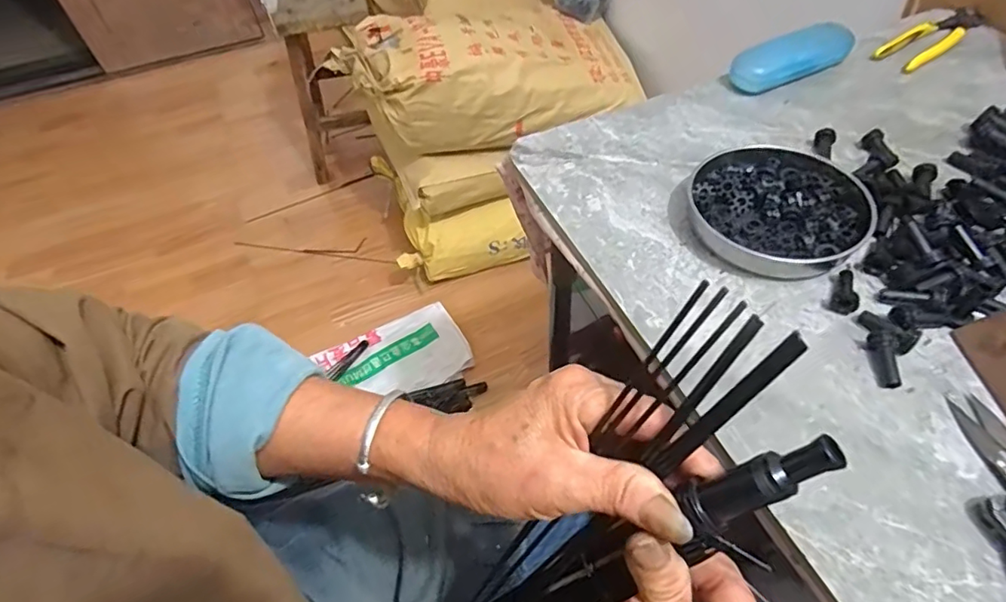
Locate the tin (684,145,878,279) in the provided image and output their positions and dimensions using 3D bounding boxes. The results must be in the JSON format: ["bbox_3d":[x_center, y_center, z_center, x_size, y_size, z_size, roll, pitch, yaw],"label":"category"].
[{"bbox_3d":[0.231,-0.081,0.457,0.146,0.020,0.132,-18,52,-9],"label":"tin"}]

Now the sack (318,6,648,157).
[{"bbox_3d":[-0.016,-0.525,1.230,0.627,0.207,0.310,-15,52,-7],"label":"sack"}]

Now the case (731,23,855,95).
[{"bbox_3d":[0.314,-0.267,0.594,0.148,0.037,0.045,-22,53,-13],"label":"case"}]

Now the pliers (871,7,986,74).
[{"bbox_3d":[0.485,-0.299,0.621,0.155,0.013,0.047,-32,56,-20],"label":"pliers"}]

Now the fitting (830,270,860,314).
[{"bbox_3d":[0.257,-0.007,0.408,0.017,0.011,0.038,22,56,21],"label":"fitting"}]

